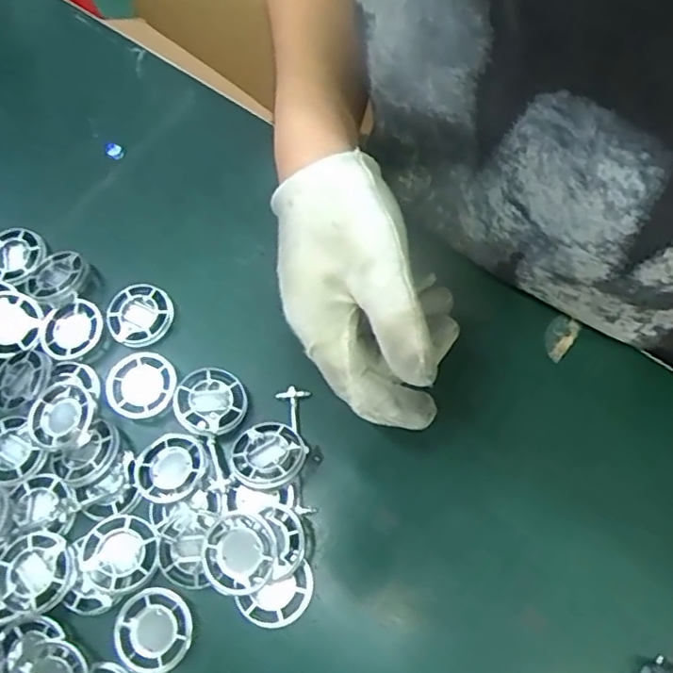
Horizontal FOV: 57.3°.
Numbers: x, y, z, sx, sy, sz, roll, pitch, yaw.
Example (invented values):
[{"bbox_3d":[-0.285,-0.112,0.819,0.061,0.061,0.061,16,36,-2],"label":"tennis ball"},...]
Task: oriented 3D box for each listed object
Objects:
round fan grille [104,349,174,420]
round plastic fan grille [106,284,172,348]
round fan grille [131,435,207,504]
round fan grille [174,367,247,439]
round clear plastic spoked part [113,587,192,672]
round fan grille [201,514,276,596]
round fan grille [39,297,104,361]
[{"bbox_3d":[-0.113,0.028,0.356,0.038,0.011,0.037,-2,70,6],"label":"round fan grille"},{"bbox_3d":[-0.120,-0.013,0.374,0.039,0.011,0.037,-2,70,6],"label":"round plastic fan grille"},{"bbox_3d":[-0.089,0.070,0.332,0.038,0.011,0.037,22,74,14],"label":"round fan grille"},{"bbox_3d":[-0.070,0.036,0.344,0.039,0.013,0.037,-2,70,6],"label":"round fan grille"},{"bbox_3d":[-0.092,0.147,0.308,0.038,0.008,0.038,-2,70,6],"label":"round clear plastic spoked part"},{"bbox_3d":[-0.048,0.107,0.304,0.035,0.009,0.036,-2,77,9],"label":"round fan grille"},{"bbox_3d":[-0.162,-0.005,0.375,0.036,0.009,0.037,34,77,17],"label":"round fan grille"}]

